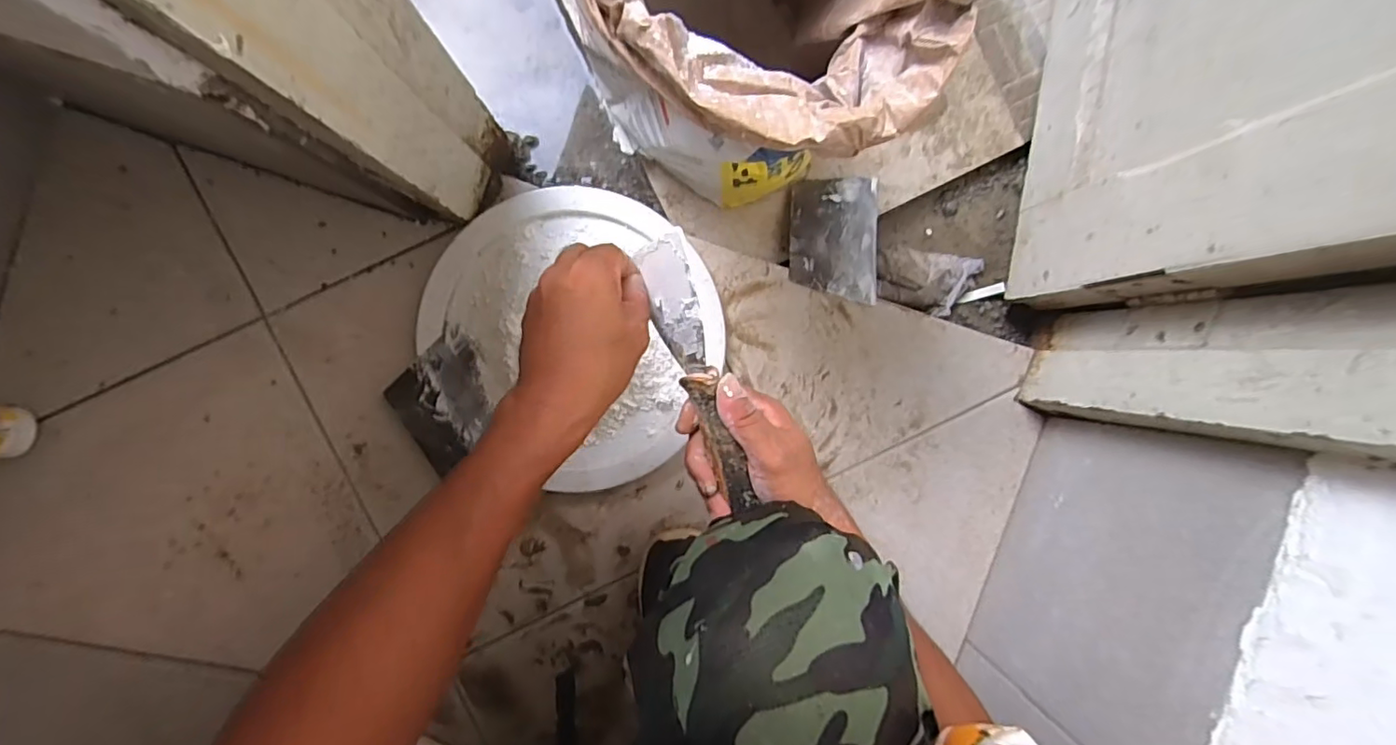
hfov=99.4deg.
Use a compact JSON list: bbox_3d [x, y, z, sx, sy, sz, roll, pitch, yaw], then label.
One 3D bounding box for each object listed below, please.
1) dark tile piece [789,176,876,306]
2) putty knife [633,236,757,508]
[{"bbox_3d":[0.145,-0.147,0.628,0.095,0.008,0.136,6,77,-6],"label":"dark tile piece"},{"bbox_3d":[0.001,0.000,0.411,0.023,0.066,0.182,-19,102,-26],"label":"putty knife"}]

